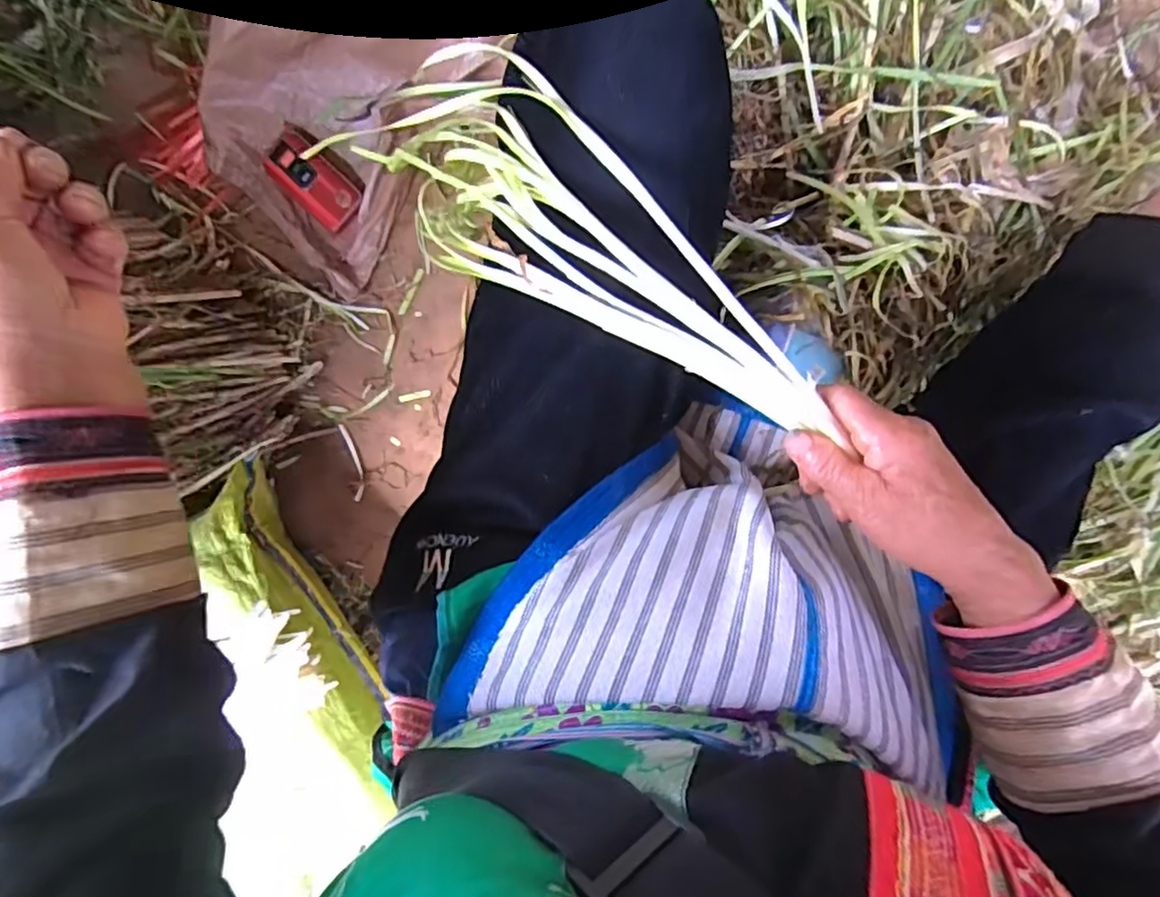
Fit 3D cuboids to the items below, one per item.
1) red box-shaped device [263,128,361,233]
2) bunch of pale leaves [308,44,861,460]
[{"bbox_3d":[-0.292,-0.290,0.696,0.105,0.021,0.054,42,98,-3],"label":"red box-shaped device"},{"bbox_3d":[0.007,-0.114,0.360,0.312,0.037,0.110,39,98,11],"label":"bunch of pale leaves"}]

